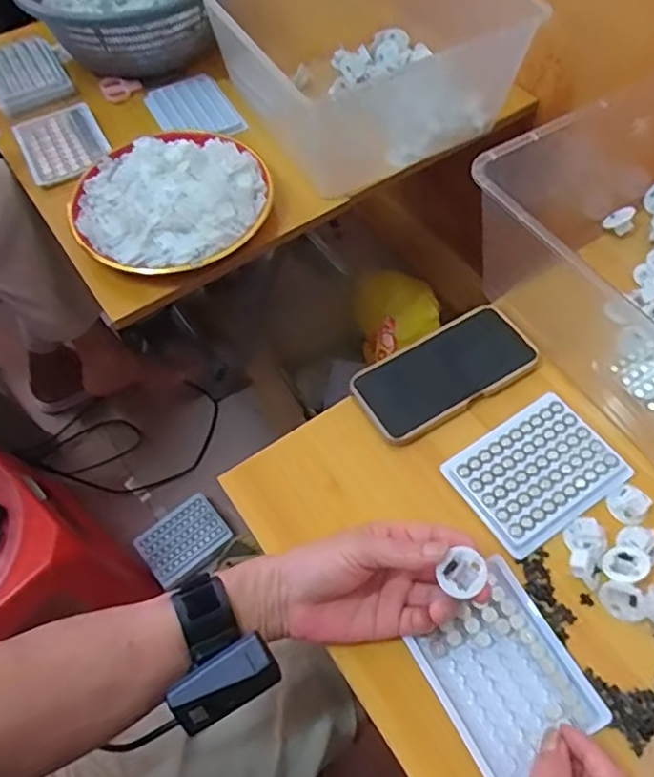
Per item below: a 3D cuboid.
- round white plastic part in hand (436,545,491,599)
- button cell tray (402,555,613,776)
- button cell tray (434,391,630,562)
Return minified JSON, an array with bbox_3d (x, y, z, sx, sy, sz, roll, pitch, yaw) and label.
[{"bbox_3d":[0.092,0.122,0.420,0.030,0.015,0.028,0,86,3],"label":"round white plastic part in hand"},{"bbox_3d":[0.122,0.197,0.437,0.095,0.014,0.117,-26,61,-12],"label":"button cell tray"},{"bbox_3d":[0.177,0.068,0.527,0.130,0.007,0.099,-31,62,-15],"label":"button cell tray"}]

